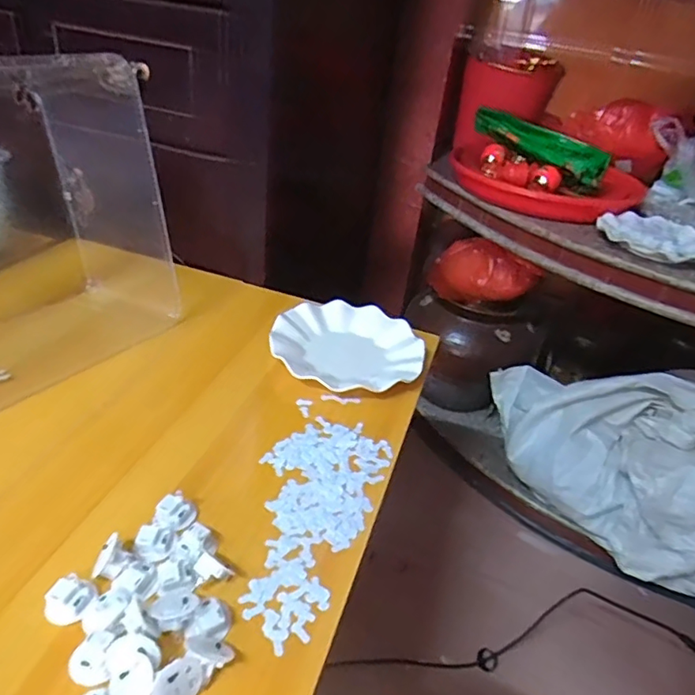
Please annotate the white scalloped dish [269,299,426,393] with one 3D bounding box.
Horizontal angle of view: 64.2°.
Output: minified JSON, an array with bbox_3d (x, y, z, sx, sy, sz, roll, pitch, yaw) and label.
[{"bbox_3d":[0.001,0.001,0.686,0.183,0.027,0.172,5,34,-4],"label":"white scalloped dish"}]

